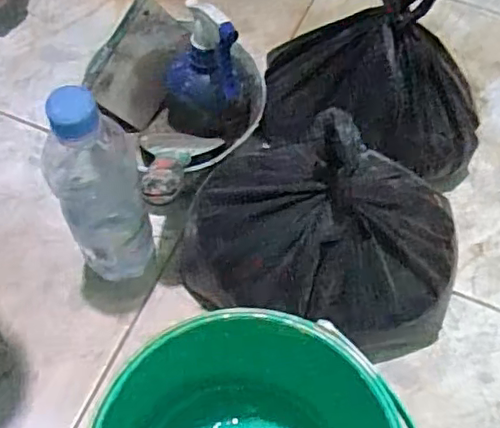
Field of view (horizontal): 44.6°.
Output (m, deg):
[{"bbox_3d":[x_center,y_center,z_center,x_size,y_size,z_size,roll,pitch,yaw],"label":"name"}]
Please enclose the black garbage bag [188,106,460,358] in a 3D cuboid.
[{"bbox_3d":[0.065,0.013,0.531,0.231,0.150,0.183,12,62,5],"label":"black garbage bag"}]

